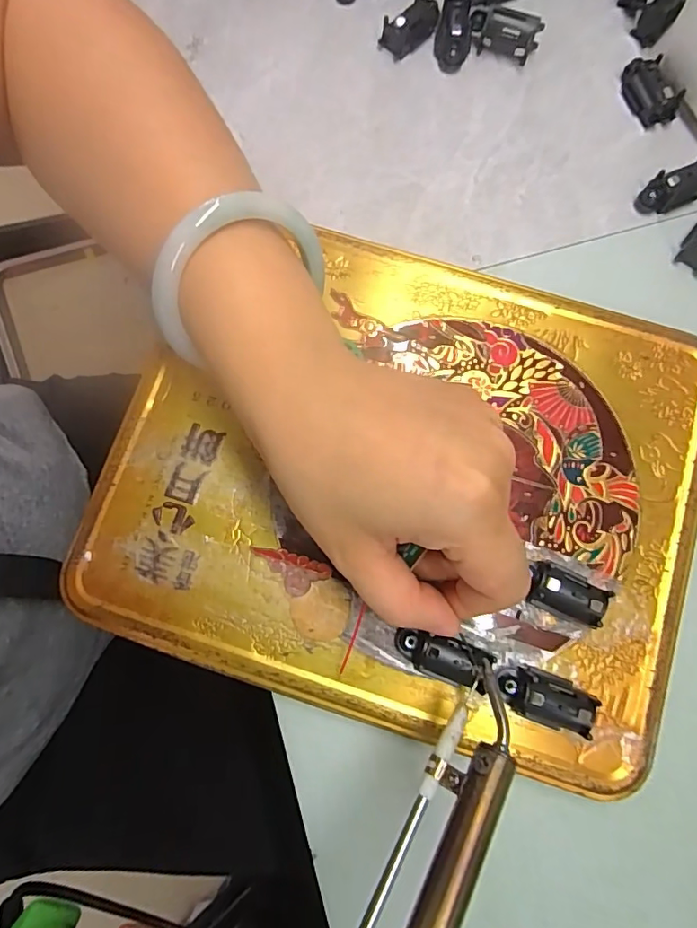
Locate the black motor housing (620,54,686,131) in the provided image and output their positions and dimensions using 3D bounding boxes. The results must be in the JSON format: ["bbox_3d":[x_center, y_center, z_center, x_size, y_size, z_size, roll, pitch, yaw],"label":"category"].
[{"bbox_3d":[0.150,-0.187,0.258,0.017,0.013,0.035,-20,79,-4],"label":"black motor housing"}]

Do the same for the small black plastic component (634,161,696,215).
[{"bbox_3d":[0.157,-0.132,0.248,0.034,0.013,0.017,-30,80,-6],"label":"small black plastic component"}]

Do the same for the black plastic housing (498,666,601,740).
[{"bbox_3d":[0.072,0.087,0.191,0.033,0.014,0.018,20,79,4],"label":"black plastic housing"}]

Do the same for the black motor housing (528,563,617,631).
[{"bbox_3d":[0.082,0.050,0.198,0.029,0.016,0.015,22,79,4],"label":"black motor housing"}]

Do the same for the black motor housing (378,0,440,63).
[{"bbox_3d":[0.032,-0.225,0.268,0.030,0.014,0.018,-41,81,-8],"label":"black motor housing"}]

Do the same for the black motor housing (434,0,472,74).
[{"bbox_3d":[0.054,-0.221,0.264,0.017,0.012,0.035,3,92,1],"label":"black motor housing"}]

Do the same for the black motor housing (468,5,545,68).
[{"bbox_3d":[0.079,-0.218,0.263,0.034,0.017,0.012,17,79,3],"label":"black motor housing"}]

